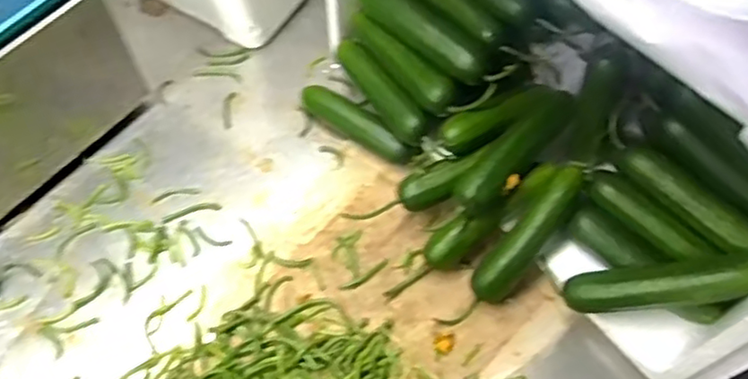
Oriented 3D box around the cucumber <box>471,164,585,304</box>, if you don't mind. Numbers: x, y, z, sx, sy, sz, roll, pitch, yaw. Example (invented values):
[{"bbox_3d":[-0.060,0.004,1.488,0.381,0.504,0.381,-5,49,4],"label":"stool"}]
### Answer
[{"bbox_3d":[0.123,0.035,0.521,0.031,0.032,0.126,38,99,20],"label":"cucumber"}]

